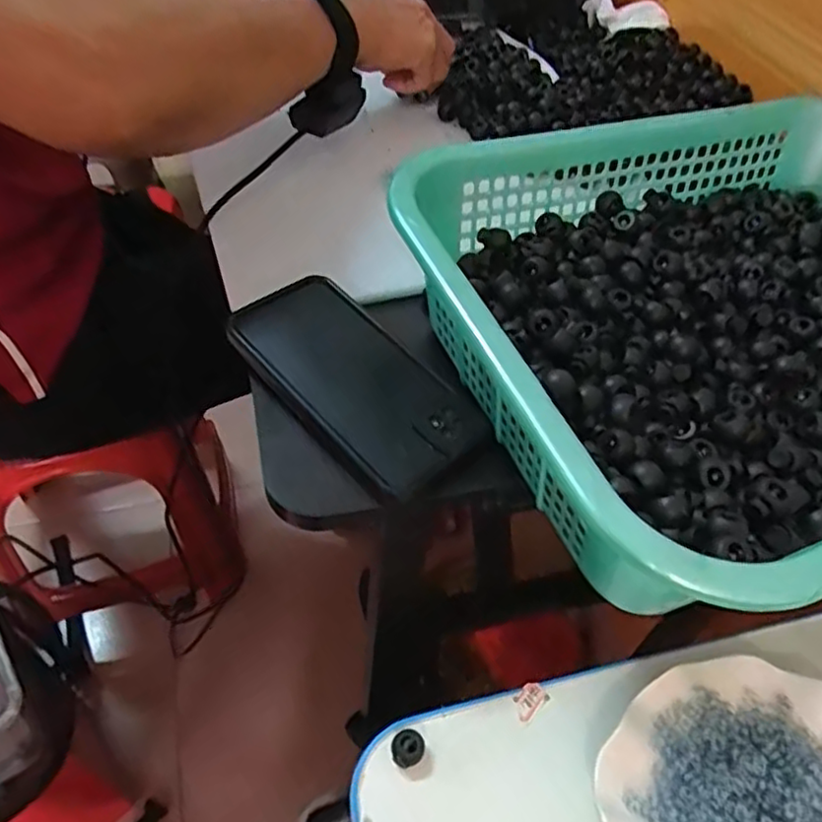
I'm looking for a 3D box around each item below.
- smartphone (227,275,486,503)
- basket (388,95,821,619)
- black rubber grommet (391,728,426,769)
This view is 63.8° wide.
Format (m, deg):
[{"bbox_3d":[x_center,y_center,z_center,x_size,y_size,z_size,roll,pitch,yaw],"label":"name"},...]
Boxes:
[{"bbox_3d":[-0.036,-0.022,0.388,0.076,0.014,0.161,-37,63,-17],"label":"smartphone"},{"bbox_3d":[0.203,-0.057,0.381,0.379,0.082,0.297,-16,53,-18],"label":"basket"},{"bbox_3d":[-0.002,0.184,0.358,0.017,0.011,0.018,3,50,-3],"label":"black rubber grommet"}]

